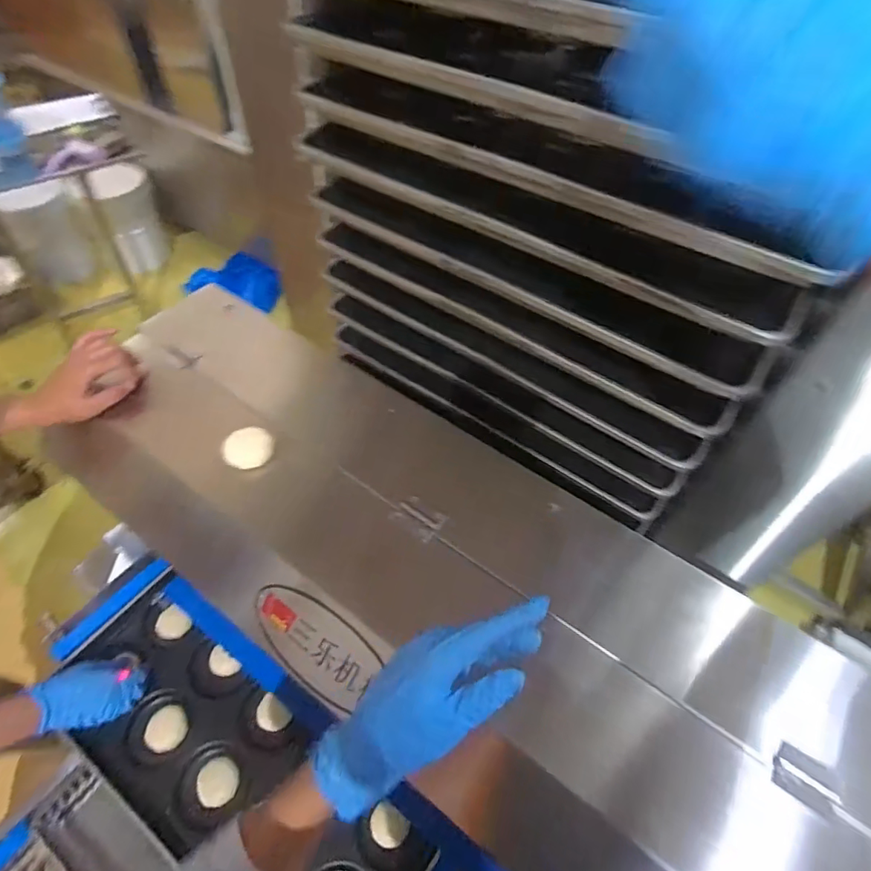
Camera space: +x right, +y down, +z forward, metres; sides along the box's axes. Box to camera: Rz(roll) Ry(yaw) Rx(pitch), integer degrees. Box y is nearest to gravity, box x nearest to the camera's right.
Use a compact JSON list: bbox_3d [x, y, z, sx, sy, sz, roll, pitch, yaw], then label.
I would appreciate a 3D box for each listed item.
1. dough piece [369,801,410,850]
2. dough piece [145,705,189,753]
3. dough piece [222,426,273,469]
[{"bbox_3d":[-0.063,0.524,0.701,0.050,0.010,0.045,36,60,22],"label":"dough piece"},{"bbox_3d":[-0.401,0.437,0.781,0.055,0.013,0.059,1,53,-2],"label":"dough piece"},{"bbox_3d":[-0.228,0.016,0.640,0.052,0.028,0.047,13,53,8],"label":"dough piece"}]

